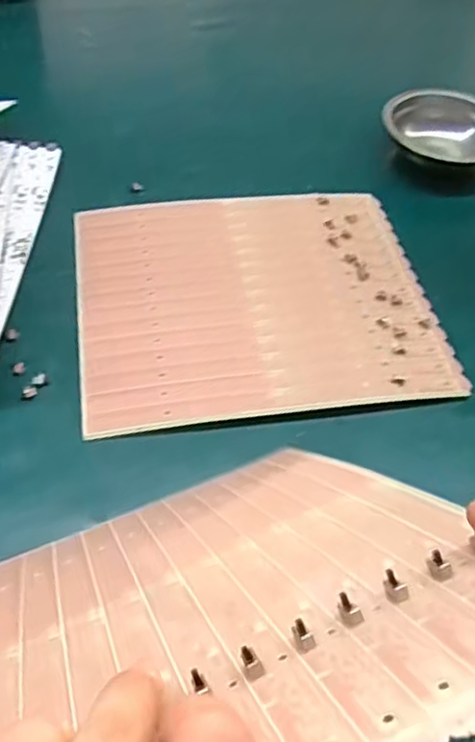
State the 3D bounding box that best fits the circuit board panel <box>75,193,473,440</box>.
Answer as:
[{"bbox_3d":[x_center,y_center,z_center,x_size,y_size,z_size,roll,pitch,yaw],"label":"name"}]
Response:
[{"bbox_3d":[0.015,-0.064,0.557,0.282,0.018,0.255,-3,48,-8],"label":"circuit board panel"}]

